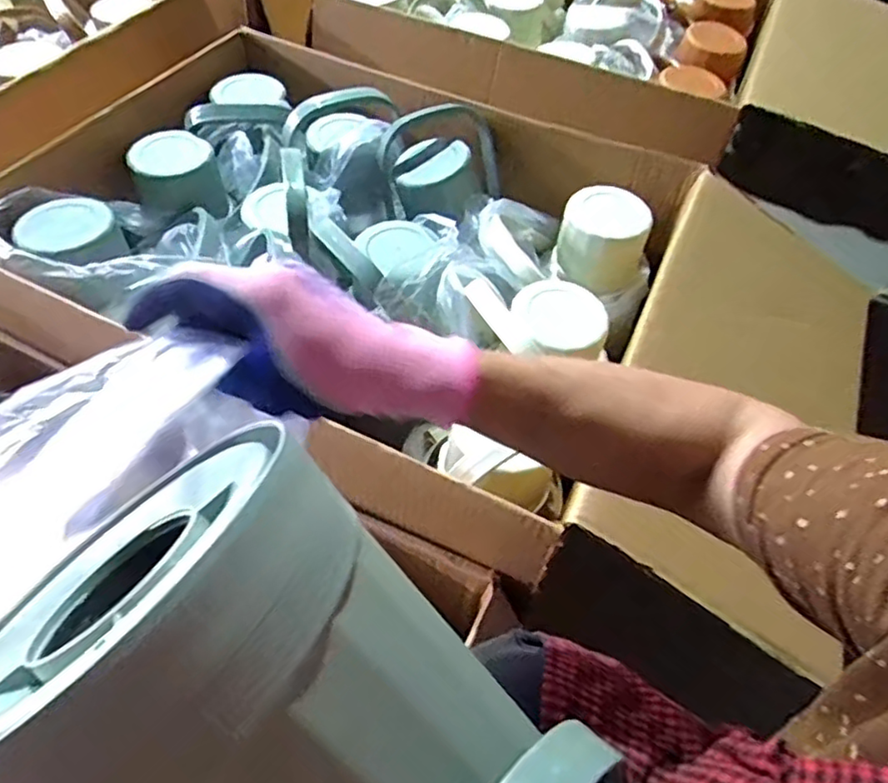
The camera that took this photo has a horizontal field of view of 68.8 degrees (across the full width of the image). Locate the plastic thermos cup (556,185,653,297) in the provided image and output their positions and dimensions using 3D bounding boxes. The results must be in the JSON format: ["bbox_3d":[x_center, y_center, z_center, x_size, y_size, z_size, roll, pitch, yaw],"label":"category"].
[{"bbox_3d":[0.193,-0.189,0.783,0.104,0.101,0.095,16,54,7],"label":"plastic thermos cup"}]

